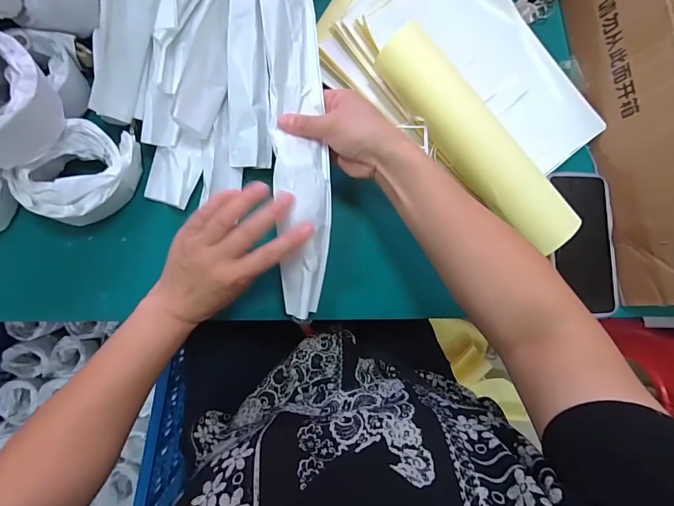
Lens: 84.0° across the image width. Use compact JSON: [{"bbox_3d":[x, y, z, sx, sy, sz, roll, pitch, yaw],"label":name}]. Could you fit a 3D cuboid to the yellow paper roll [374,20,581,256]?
[{"bbox_3d":[0.147,-0.118,0.405,0.060,0.047,0.270,-40,88,-10],"label":"yellow paper roll"}]

